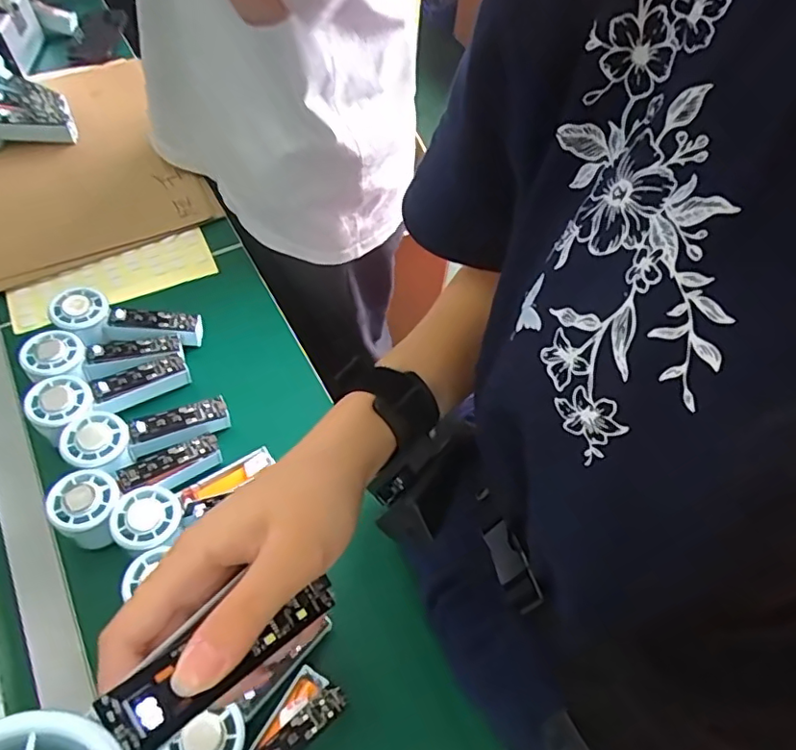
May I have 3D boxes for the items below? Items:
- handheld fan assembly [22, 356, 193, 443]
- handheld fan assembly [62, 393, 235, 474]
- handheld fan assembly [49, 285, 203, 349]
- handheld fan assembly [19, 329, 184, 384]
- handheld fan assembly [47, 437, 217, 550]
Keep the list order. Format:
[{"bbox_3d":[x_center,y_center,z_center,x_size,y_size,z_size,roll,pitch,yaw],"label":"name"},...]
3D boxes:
[{"bbox_3d":[-0.286,0.018,0.576,0.146,0.031,0.059,-19,59,-34],"label":"handheld fan assembly"},{"bbox_3d":[-0.241,0.057,0.558,0.146,0.034,0.060,-13,59,-27],"label":"handheld fan assembly"},{"bbox_3d":[-0.291,-0.058,0.622,0.148,0.029,0.059,7,56,-19],"label":"handheld fan assembly"},{"bbox_3d":[-0.306,-0.020,0.600,0.146,0.029,0.055,-7,57,-26],"label":"handheld fan assembly"},{"bbox_3d":[-0.237,0.101,0.532,0.145,0.050,0.057,-28,63,-20],"label":"handheld fan assembly"}]

